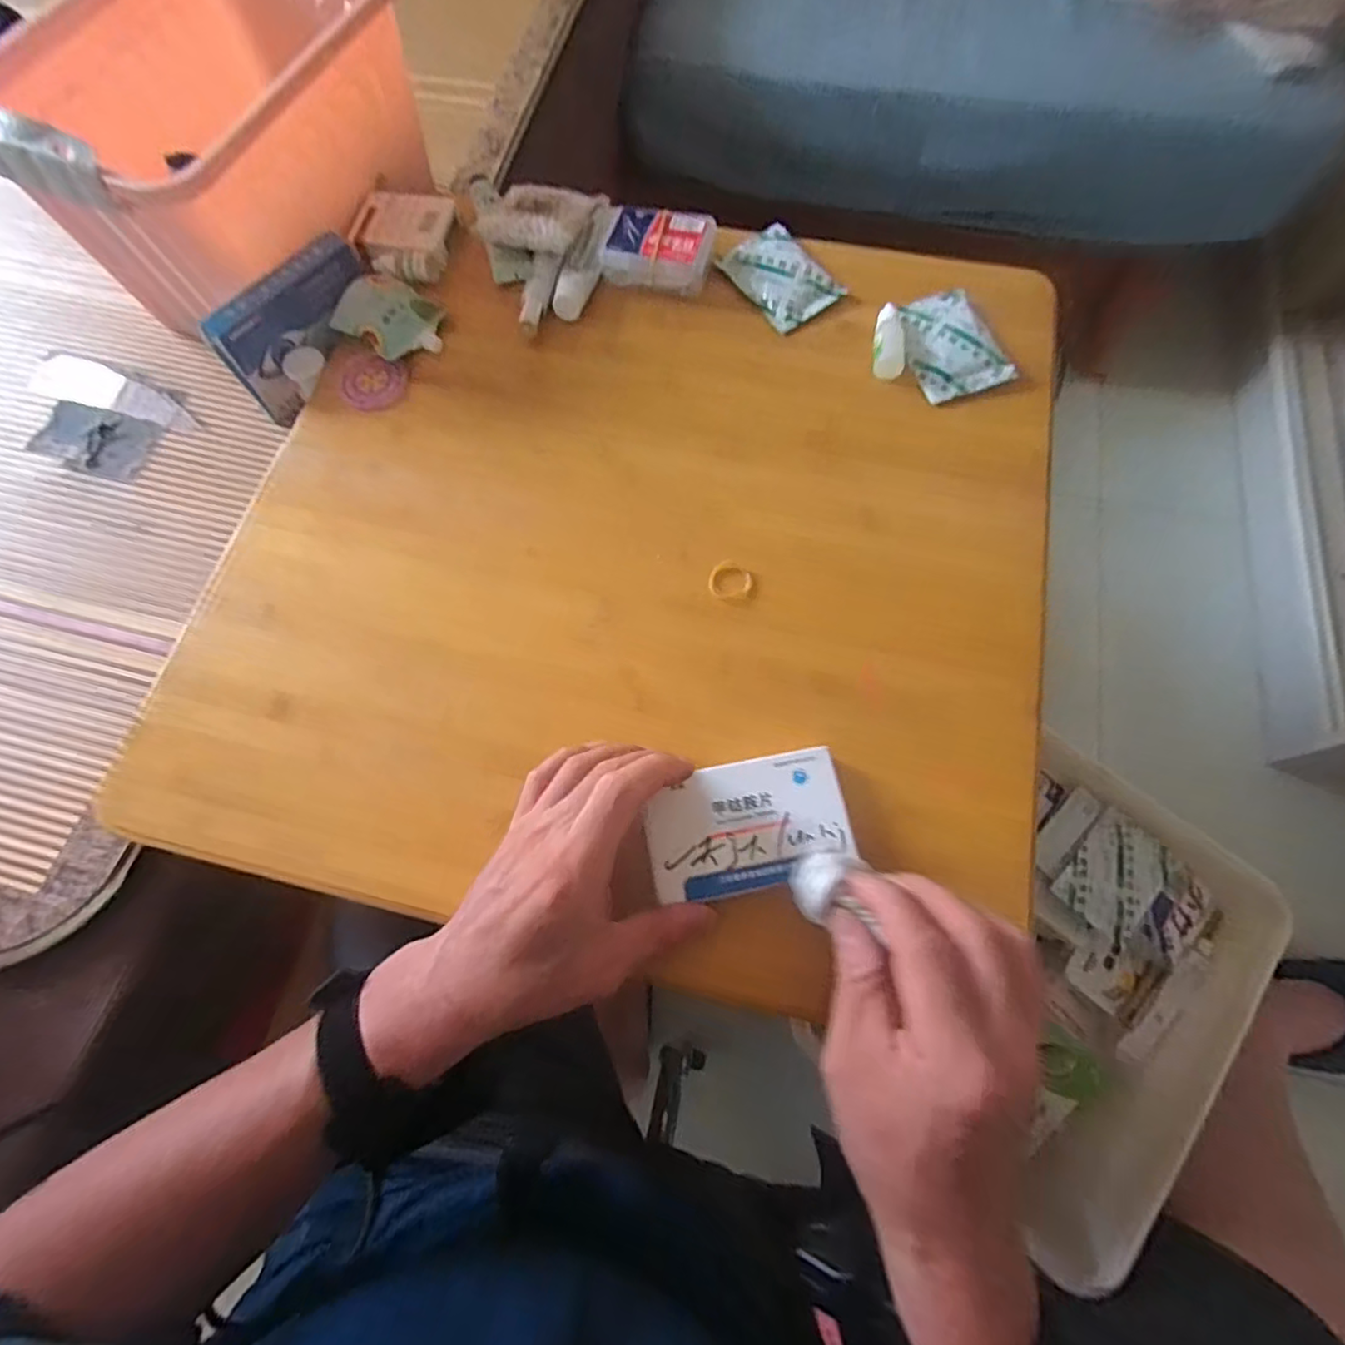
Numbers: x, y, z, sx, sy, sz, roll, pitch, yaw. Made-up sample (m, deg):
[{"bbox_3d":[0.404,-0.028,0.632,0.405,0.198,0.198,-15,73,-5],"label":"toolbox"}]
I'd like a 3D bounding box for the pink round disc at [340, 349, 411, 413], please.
[{"bbox_3d":[-0.240,-0.230,0.498,0.059,0.007,0.050,25,73,10],"label":"pink round disc"}]

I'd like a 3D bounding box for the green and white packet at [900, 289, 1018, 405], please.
[{"bbox_3d":[0.214,-0.255,0.487,0.067,0.012,0.094,-19,71,-4],"label":"green and white packet"}]

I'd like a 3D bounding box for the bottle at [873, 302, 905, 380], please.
[{"bbox_3d":[0.168,-0.257,0.485,0.025,0.023,0.068,11,71,6],"label":"bottle"}]

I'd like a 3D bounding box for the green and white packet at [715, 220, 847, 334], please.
[{"bbox_3d":[0.089,-0.327,0.515,0.067,0.010,0.093,-35,73,-10],"label":"green and white packet"}]

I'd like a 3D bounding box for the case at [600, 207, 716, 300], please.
[{"bbox_3d":[-0.010,-0.349,0.517,0.085,0.026,0.060,11,71,6],"label":"case"}]

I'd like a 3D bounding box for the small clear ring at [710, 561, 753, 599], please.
[{"bbox_3d":[0.040,-0.063,0.427,0.027,0.005,0.029,-1,70,2],"label":"small clear ring"}]

